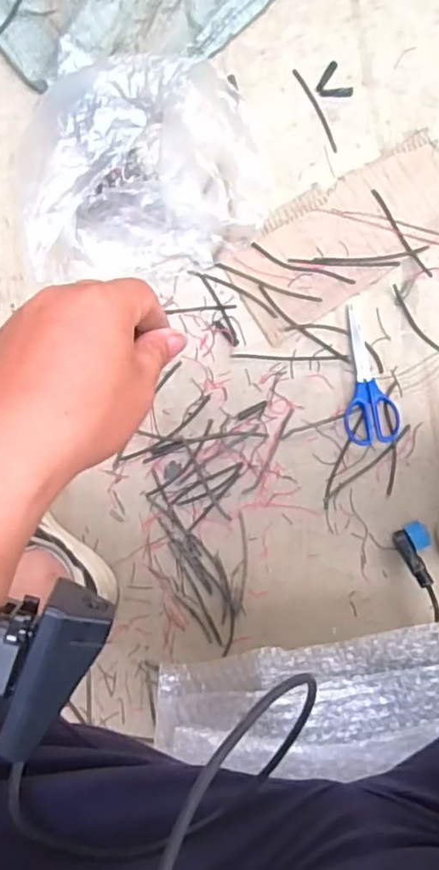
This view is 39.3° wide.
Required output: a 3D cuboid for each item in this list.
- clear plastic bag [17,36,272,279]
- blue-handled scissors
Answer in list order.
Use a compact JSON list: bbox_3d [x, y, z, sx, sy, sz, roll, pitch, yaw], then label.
[{"bbox_3d":[-0.080,-0.274,0.675,0.251,0.150,0.197,-8,89,0],"label":"clear plastic bag"},{"bbox_3d":[0.172,-0.071,0.732,0.062,0.011,0.165,-10,89,0],"label":"blue-handled scissors"}]

